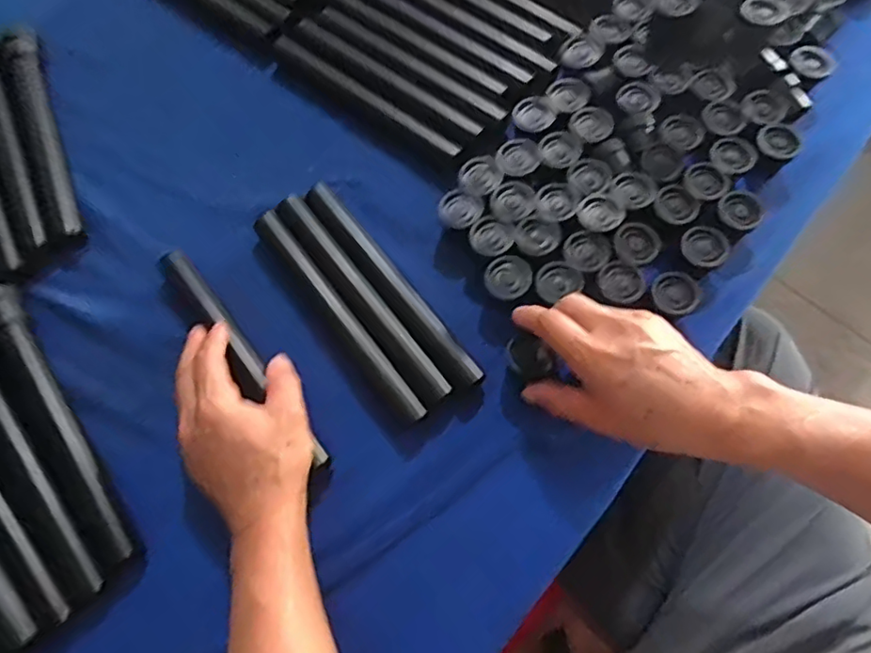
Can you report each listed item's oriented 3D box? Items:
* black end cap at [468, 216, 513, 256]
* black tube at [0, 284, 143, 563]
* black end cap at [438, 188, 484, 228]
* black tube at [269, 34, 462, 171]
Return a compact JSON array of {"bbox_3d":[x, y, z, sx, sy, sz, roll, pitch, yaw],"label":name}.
[{"bbox_3d":[0.044,-0.072,0.459,0.029,0.007,0.035,-31,72,-11],"label":"black end cap"},{"bbox_3d":[-0.288,0.066,0.428,0.023,0.020,0.249,-34,72,-11],"label":"black tube"},{"bbox_3d":[0.021,-0.098,0.469,0.036,0.009,0.031,26,72,11],"label":"black end cap"},{"bbox_3d":[-0.071,-0.210,0.534,0.219,0.024,0.026,36,74,14],"label":"black tube"}]

